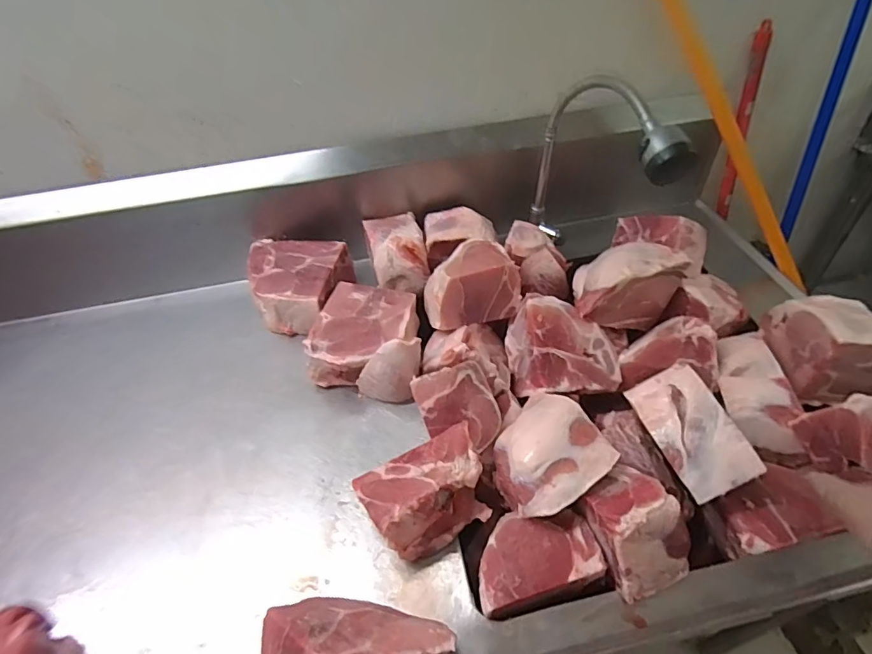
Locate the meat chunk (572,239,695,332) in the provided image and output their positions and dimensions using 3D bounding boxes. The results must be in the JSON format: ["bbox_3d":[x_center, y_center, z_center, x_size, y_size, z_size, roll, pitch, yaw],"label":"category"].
[{"bbox_3d":[0.276,-0.063,0.723,0.164,0.100,0.095,-14,46,-8],"label":"meat chunk"}]

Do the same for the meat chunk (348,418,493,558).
[{"bbox_3d":[-0.011,0.184,0.527,0.135,0.082,0.089,-22,48,-15],"label":"meat chunk"}]

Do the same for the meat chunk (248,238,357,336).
[{"bbox_3d":[-0.231,-0.066,0.775,0.166,0.080,0.141,7,47,12],"label":"meat chunk"}]

